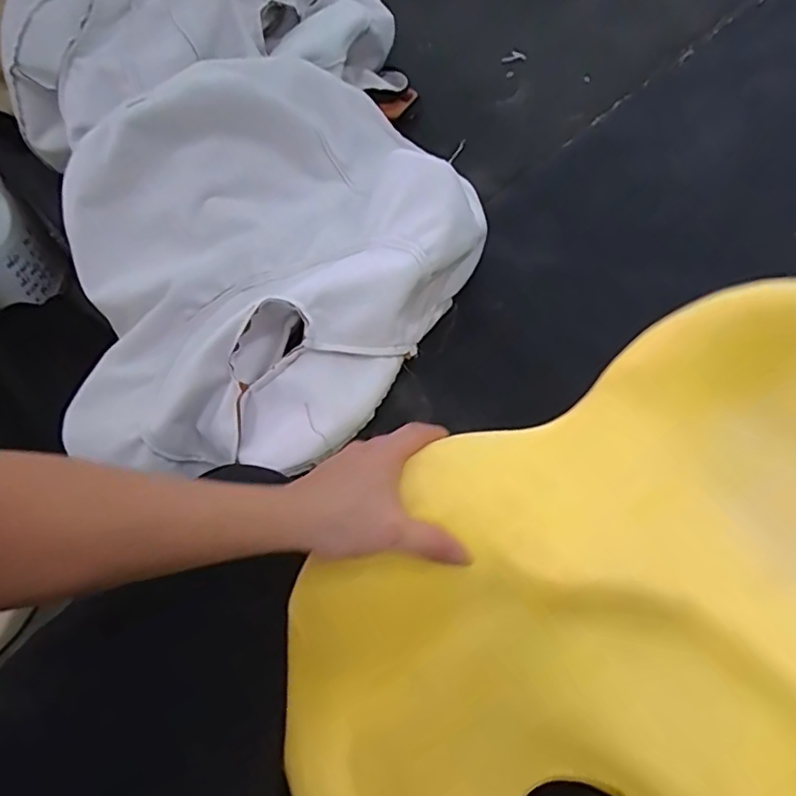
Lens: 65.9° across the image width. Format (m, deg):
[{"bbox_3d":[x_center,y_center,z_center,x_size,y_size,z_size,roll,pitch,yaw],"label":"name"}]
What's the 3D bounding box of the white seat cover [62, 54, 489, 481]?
[{"bbox_3d":[-0.172,-0.163,0.753,0.498,0.210,0.473,-31,59,-16],"label":"white seat cover"}]

